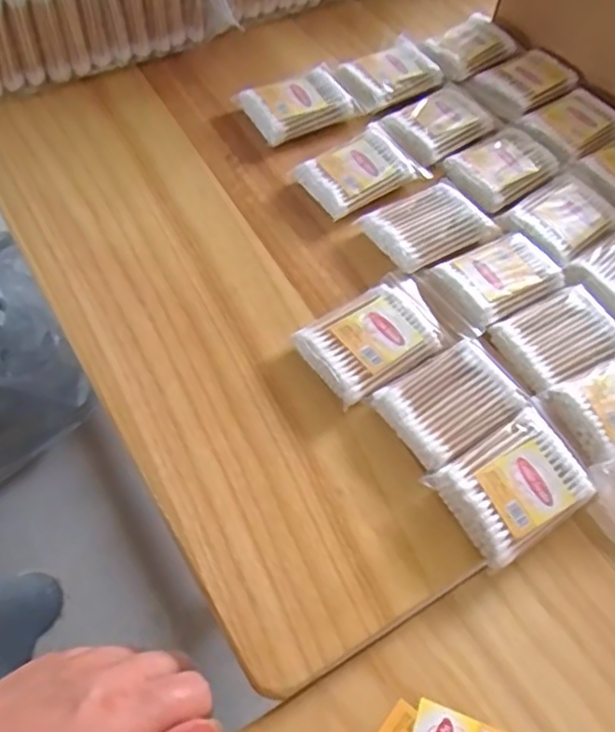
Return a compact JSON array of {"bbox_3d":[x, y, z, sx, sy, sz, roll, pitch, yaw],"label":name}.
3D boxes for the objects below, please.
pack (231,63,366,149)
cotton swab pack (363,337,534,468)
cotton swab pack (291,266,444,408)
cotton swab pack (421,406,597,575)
[{"bbox_3d":[-0.007,-0.204,0.511,0.082,0.020,0.059,-24,63,-18],"label":"pack"},{"bbox_3d":[0.083,0.022,0.378,0.077,0.017,0.055,-30,65,-20],"label":"cotton swab pack"},{"bbox_3d":[0.044,-0.019,0.402,0.096,0.016,0.060,-32,66,-21],"label":"cotton swab pack"},{"bbox_3d":[0.112,0.065,0.353,0.078,0.023,0.056,-29,65,-20],"label":"cotton swab pack"}]

